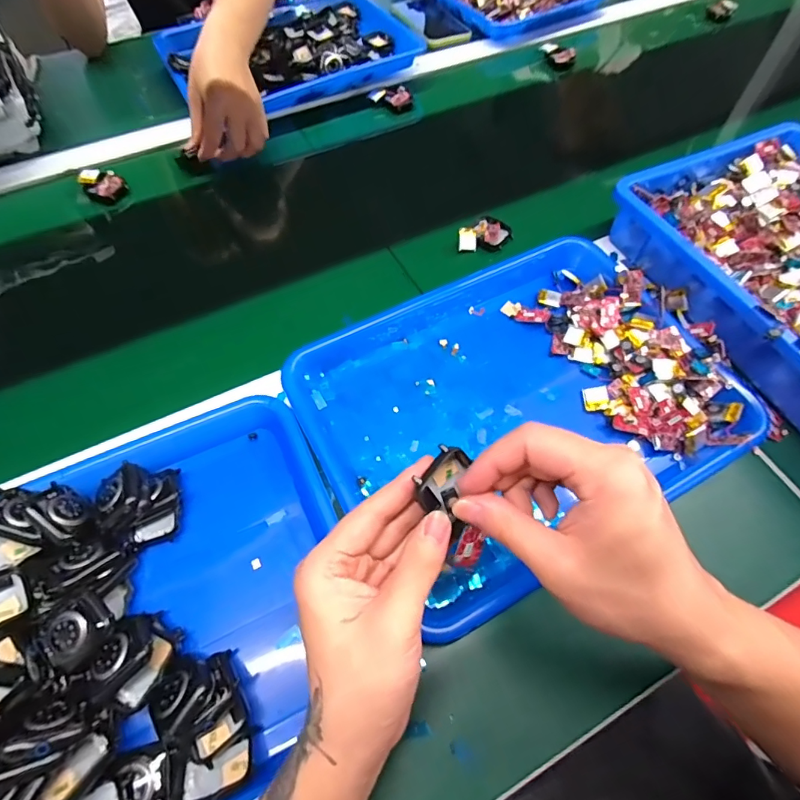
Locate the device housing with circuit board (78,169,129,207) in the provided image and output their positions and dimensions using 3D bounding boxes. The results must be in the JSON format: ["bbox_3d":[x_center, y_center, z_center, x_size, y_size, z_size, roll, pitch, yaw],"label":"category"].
[{"bbox_3d":[-0.348,-0.253,0.539,0.049,0.020,0.038,30,65,15],"label":"device housing with circuit board"}]

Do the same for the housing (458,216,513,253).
[{"bbox_3d":[0.094,-0.179,0.499,0.044,0.014,0.058,39,67,19],"label":"housing"}]

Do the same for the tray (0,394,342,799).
[{"bbox_3d":[-0.191,0.151,0.291,0.333,0.062,0.249,-26,65,-15],"label":"tray"}]

